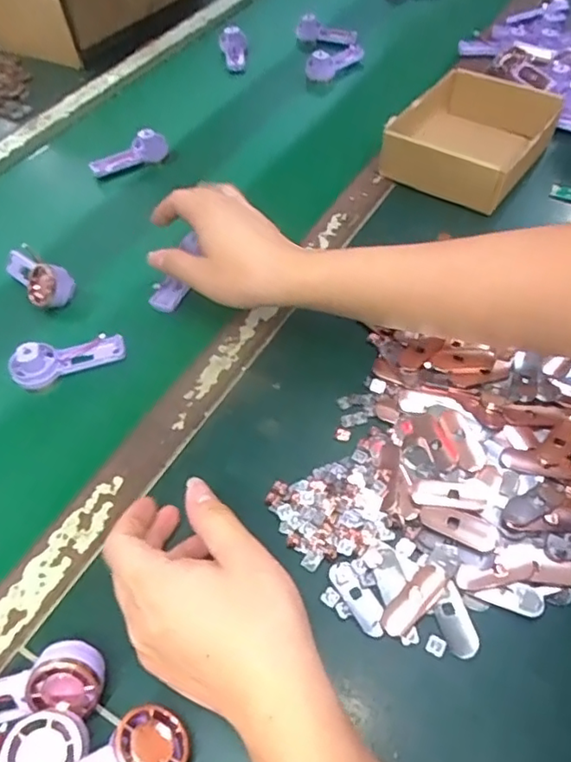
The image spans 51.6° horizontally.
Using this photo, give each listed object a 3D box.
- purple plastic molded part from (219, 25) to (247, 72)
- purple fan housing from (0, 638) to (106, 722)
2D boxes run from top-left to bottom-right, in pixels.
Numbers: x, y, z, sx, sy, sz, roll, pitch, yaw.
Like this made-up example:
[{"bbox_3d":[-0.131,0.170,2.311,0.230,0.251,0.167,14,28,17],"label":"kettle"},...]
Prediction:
[{"bbox_3d":[-0.070,-0.467,0.831,0.034,0.030,0.080,-12,65,-6],"label":"purple plastic molded part"},{"bbox_3d":[-0.149,0.173,0.336,0.095,0.038,0.035,-5,52,-1],"label":"purple fan housing"}]

